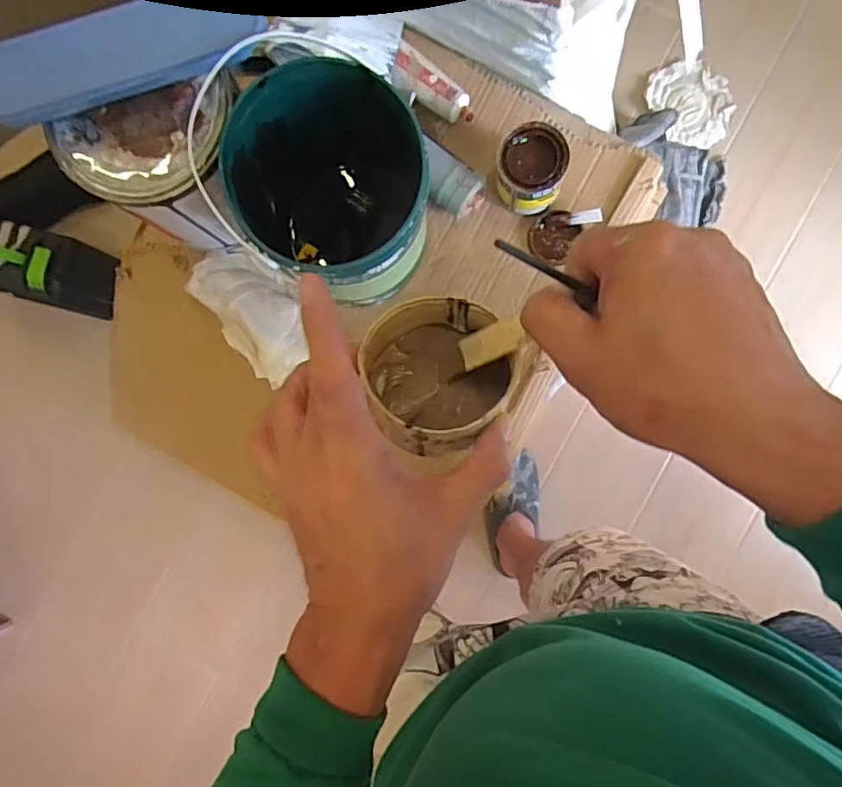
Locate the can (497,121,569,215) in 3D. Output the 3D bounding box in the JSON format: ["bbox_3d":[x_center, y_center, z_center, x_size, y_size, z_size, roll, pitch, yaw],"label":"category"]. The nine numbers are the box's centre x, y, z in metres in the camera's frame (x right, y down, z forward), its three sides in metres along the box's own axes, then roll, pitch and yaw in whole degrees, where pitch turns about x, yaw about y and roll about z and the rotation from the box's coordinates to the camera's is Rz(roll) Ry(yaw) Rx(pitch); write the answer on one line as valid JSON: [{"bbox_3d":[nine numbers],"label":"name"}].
[{"bbox_3d":[0.116,-0.239,0.648,0.073,0.064,0.080,0,89,3],"label":"can"}]

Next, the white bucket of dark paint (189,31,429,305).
[{"bbox_3d":[-0.083,-0.193,0.589,0.181,0.205,0.161,42,91,3],"label":"white bucket of dark paint"}]

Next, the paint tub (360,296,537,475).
[{"bbox_3d":[0.008,-0.005,0.353,0.088,0.068,0.088,1,65,-2],"label":"paint tub"}]

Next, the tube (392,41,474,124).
[{"bbox_3d":[0.011,-0.341,0.673,0.108,0.021,0.050,38,91,3],"label":"tube"}]

